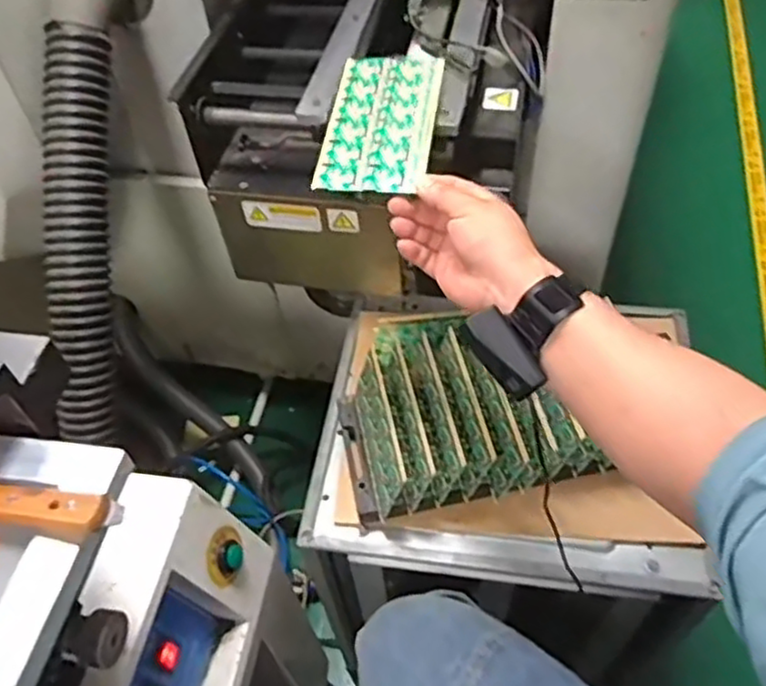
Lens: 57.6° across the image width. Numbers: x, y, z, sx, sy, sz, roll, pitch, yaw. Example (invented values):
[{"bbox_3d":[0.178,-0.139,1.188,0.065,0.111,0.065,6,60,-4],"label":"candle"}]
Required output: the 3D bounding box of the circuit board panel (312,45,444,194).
[{"bbox_3d":[0.000,-0.214,0.653,0.098,0.005,0.194,3,58,10],"label":"circuit board panel"}]

